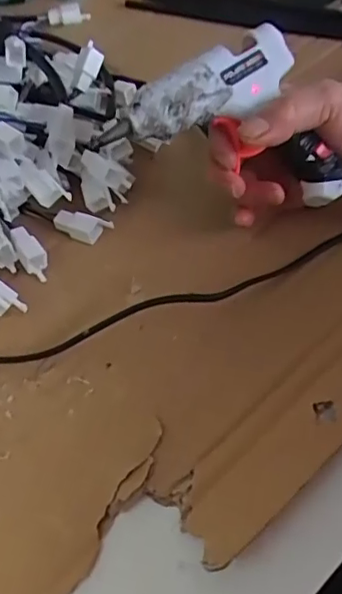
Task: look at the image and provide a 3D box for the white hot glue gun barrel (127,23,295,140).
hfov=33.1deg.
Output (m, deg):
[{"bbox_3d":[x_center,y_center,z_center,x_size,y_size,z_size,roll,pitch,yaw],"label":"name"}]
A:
[{"bbox_3d":[0.032,-0.119,0.324,0.118,0.040,0.032,-33,60,-25],"label":"white hot glue gun barrel"}]

